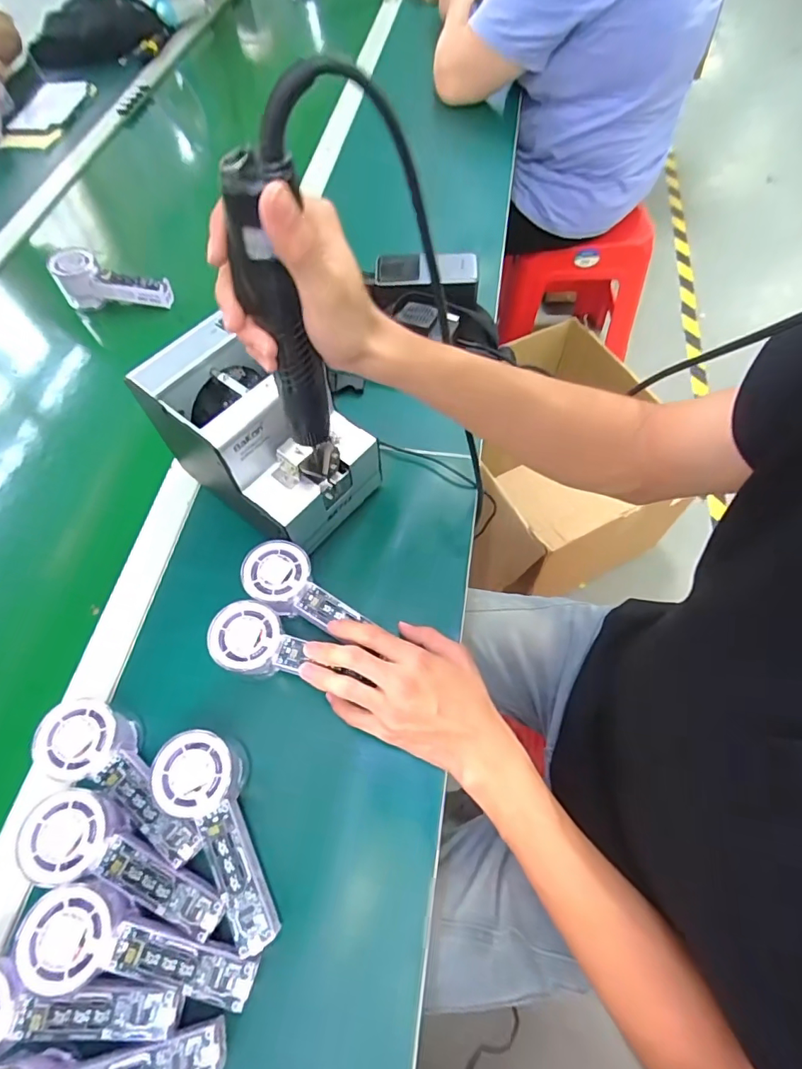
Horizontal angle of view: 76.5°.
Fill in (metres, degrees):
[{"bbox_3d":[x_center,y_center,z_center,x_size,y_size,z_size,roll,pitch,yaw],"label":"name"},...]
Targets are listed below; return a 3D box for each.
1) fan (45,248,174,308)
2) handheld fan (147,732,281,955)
[{"bbox_3d":[-0.388,-0.339,0.687,0.152,0.061,0.052,12,63,10],"label":"fan"},{"bbox_3d":[-0.129,0.214,0.366,0.060,0.024,0.150,-26,76,-10],"label":"handheld fan"}]

